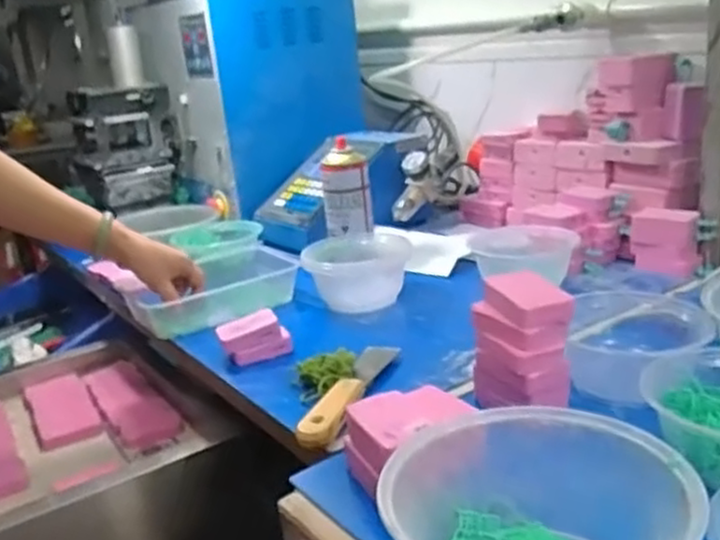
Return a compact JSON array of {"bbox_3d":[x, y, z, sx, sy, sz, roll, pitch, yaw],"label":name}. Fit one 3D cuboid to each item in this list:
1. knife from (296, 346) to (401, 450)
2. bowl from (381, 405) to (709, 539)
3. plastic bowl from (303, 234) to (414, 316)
[{"bbox_3d":[-0.009,0.114,0.687,0.039,0.024,0.178,2,20,21],"label":"knife"},{"bbox_3d":[0.106,0.147,0.426,0.166,0.076,0.141,8,23,35],"label":"bowl"},{"bbox_3d":[-0.004,-0.002,0.947,0.133,0.075,0.110,-6,18,-1],"label":"plastic bowl"}]

